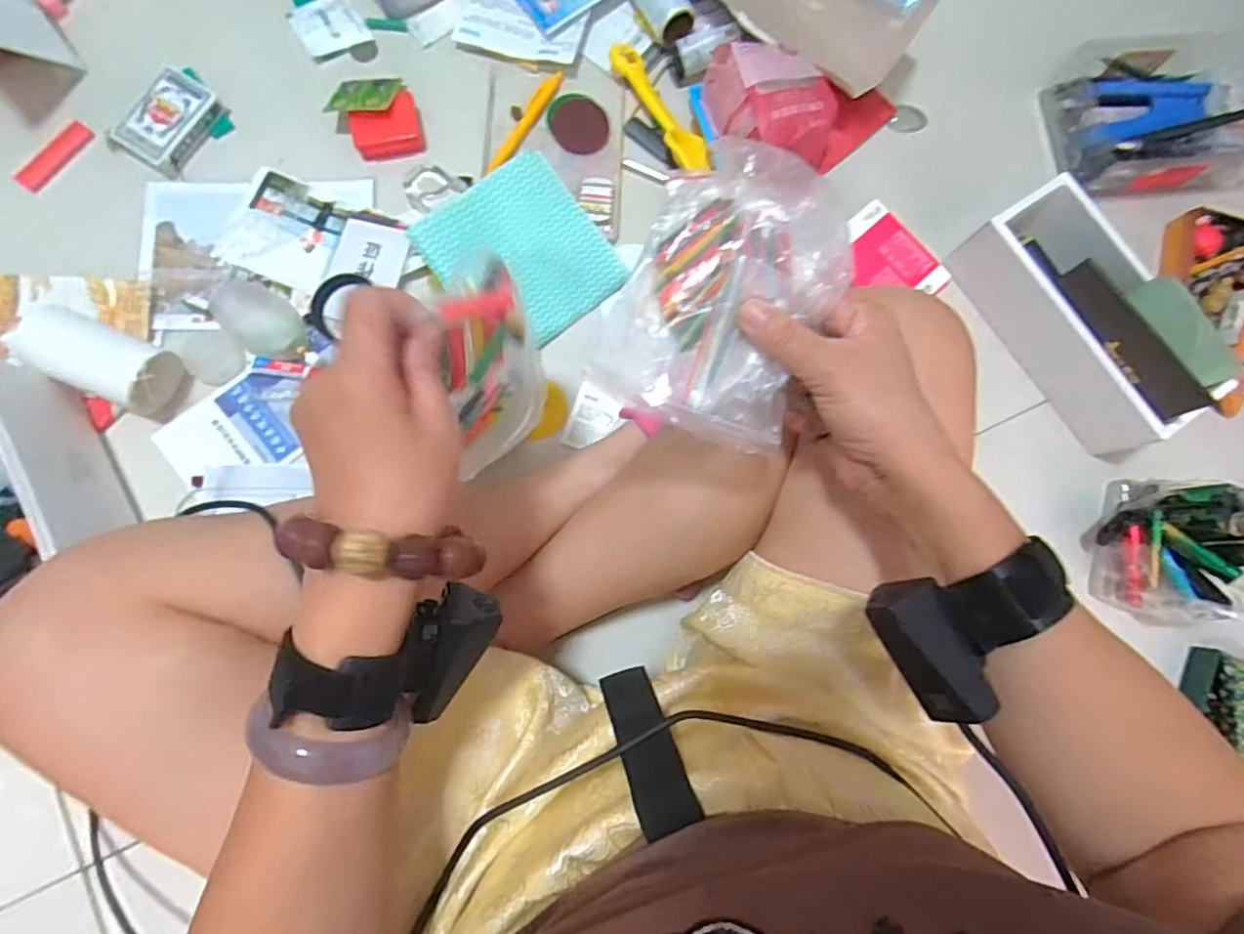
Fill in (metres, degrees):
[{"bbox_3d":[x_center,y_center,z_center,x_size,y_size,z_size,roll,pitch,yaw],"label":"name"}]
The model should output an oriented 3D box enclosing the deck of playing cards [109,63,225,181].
[{"bbox_3d":[-0.426,-0.325,0.575,0.065,0.020,0.091,31,80,2],"label":"deck of playing cards"}]

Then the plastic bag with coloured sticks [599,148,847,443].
[{"bbox_3d":[0.057,-0.087,0.322,0.095,0.030,0.135,22,95,-6],"label":"plastic bag with coloured sticks"}]

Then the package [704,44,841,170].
[{"bbox_3d":[0.139,-0.345,0.583,0.096,0.070,0.127,-24,83,-7],"label":"package"}]

